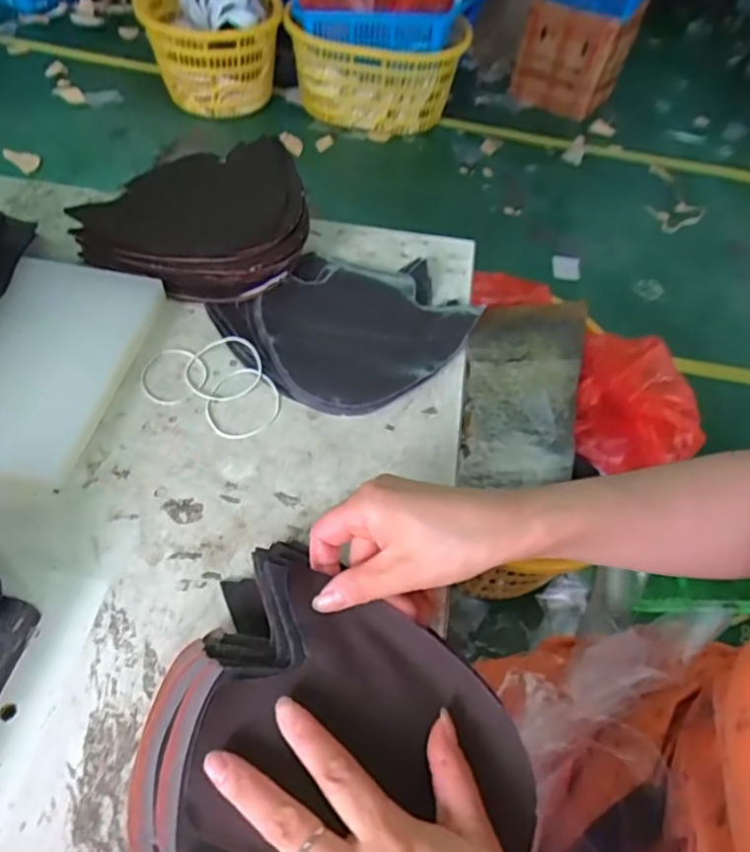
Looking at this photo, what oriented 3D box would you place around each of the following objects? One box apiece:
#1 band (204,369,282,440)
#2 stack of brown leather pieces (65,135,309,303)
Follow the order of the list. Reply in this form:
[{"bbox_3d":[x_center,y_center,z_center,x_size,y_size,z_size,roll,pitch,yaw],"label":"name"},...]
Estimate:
[{"bbox_3d":[-0.103,-0.019,0.473,0.056,0.008,0.066,8,54,-1],"label":"band"},{"bbox_3d":[-0.163,-0.187,0.560,0.201,0.062,0.170,-10,53,-6],"label":"stack of brown leather pieces"}]

